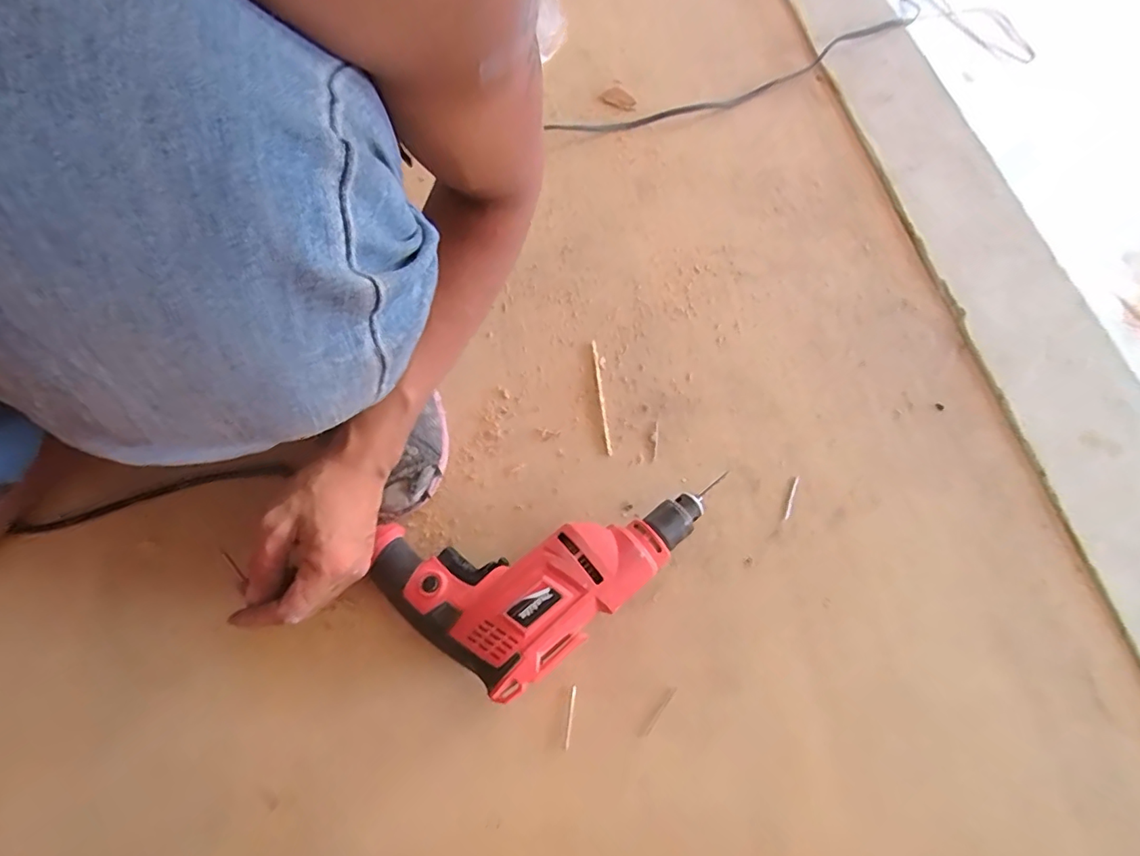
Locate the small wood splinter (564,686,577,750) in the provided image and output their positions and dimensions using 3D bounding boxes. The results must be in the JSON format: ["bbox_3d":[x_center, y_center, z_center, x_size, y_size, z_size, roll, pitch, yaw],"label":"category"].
[{"bbox_3d":[0.000,0.217,0.397,0.004,0.004,0.042,7,65,5],"label":"small wood splinter"}]

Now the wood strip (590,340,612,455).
[{"bbox_3d":[0.031,-0.032,0.514,0.005,0.004,0.124,-6,65,-1],"label":"wood strip"}]

